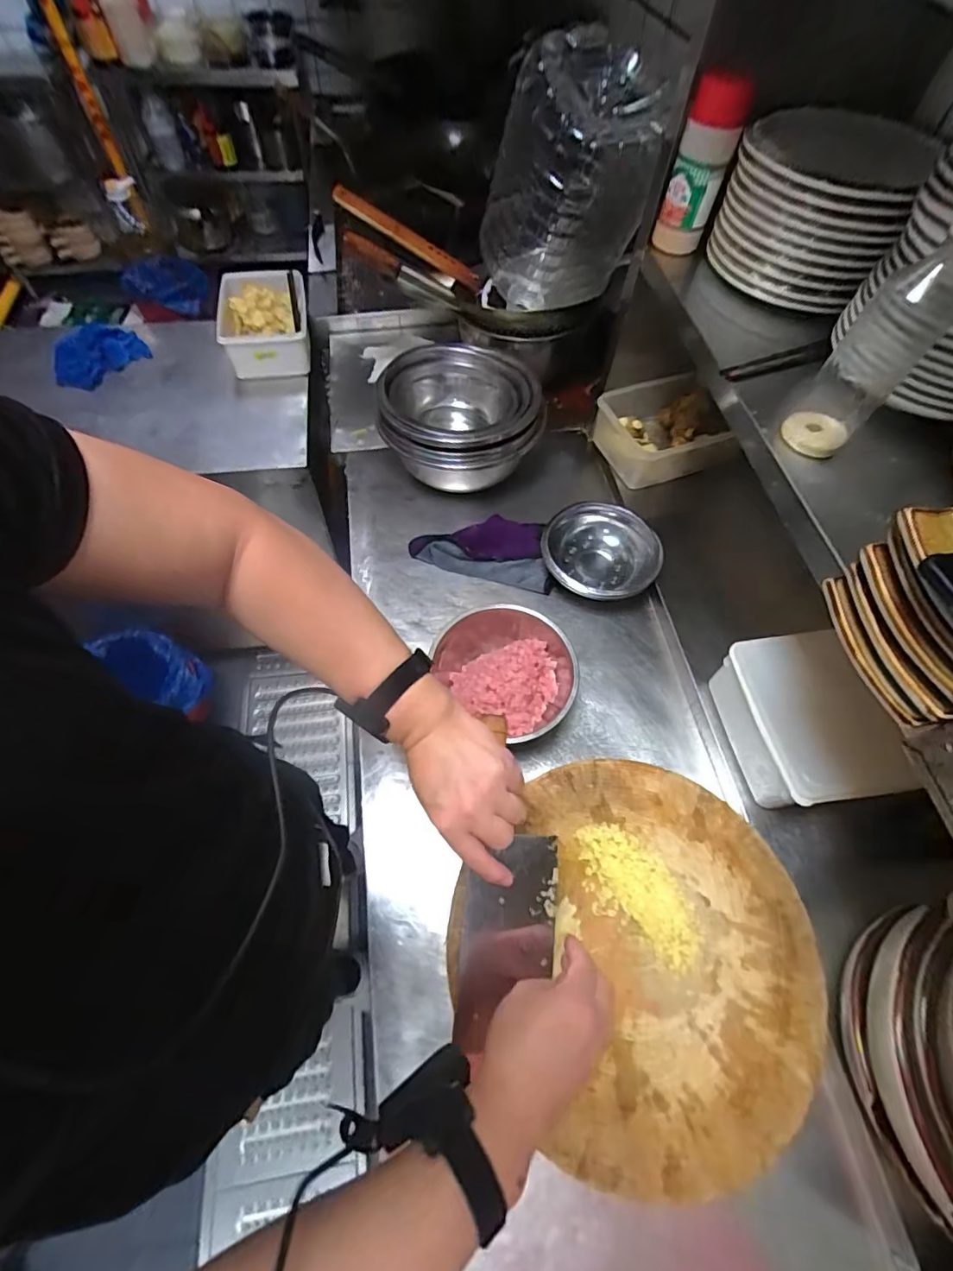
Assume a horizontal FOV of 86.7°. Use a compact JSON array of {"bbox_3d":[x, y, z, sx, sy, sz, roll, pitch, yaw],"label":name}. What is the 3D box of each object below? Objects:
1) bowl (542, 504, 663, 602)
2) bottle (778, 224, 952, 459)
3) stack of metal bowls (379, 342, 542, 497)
[{"bbox_3d":[0.188,-0.122,0.784,0.173,0.068,0.157,26,63,12],"label":"bowl"},{"bbox_3d":[0.351,-0.251,0.440,0.062,0.185,0.060,40,66,19],"label":"bottle"},{"bbox_3d":[-0.030,-0.364,0.853,0.248,0.129,0.246,1,60,-1],"label":"stack of metal bowls"}]

